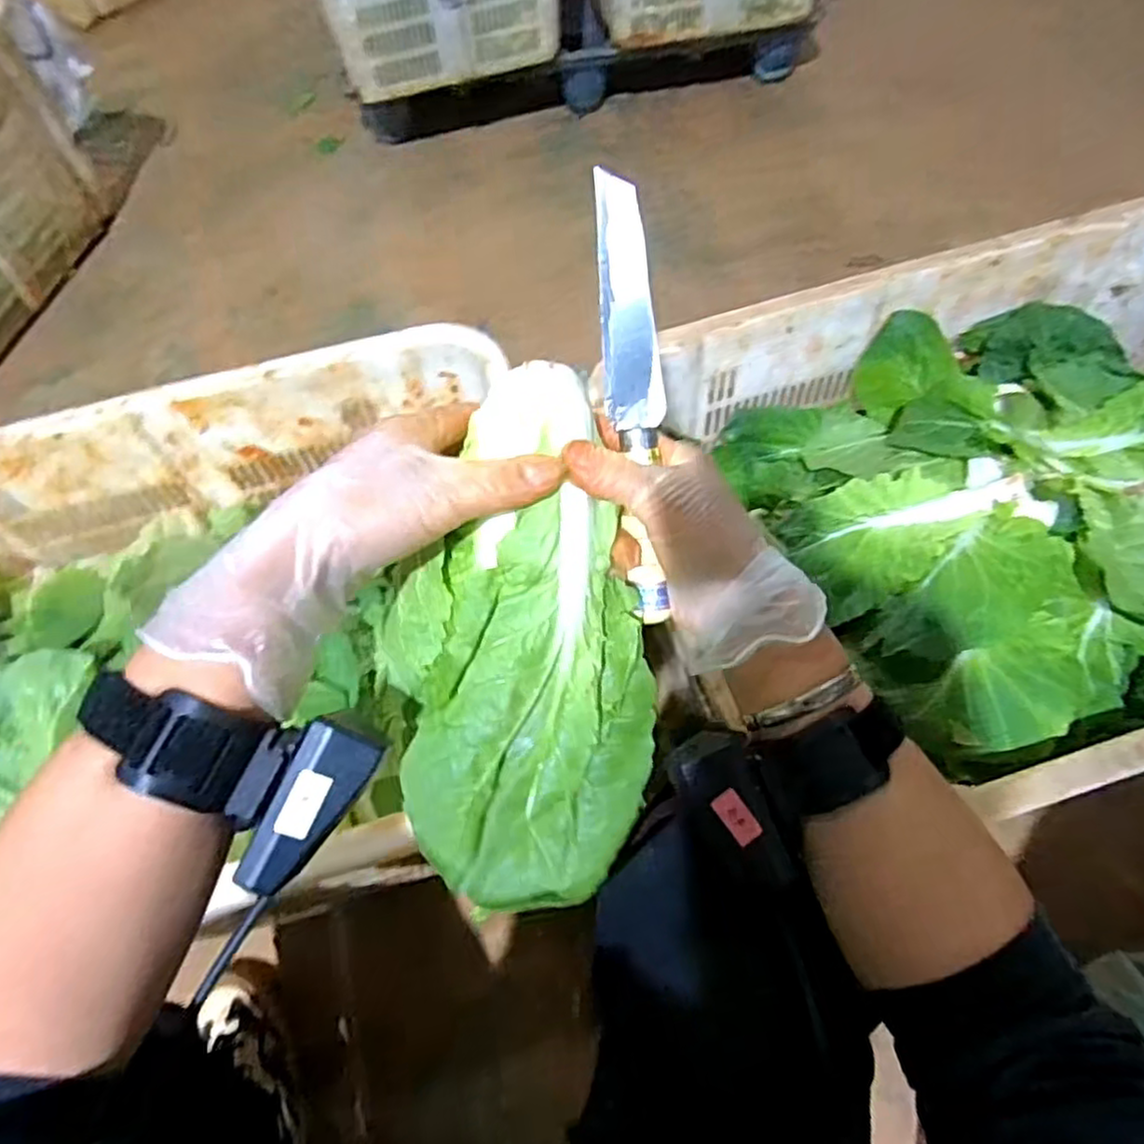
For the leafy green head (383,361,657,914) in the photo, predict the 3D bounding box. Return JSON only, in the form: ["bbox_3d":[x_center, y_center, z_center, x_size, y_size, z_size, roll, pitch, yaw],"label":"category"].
[{"bbox_3d":[-0.026,0.030,0.338,0.133,0.080,0.234,-16,100,-17],"label":"leafy green head"}]

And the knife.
[{"bbox_3d":[0.030,-0.076,0.333,0.025,0.009,0.200,-6,100,0],"label":"knife"}]

